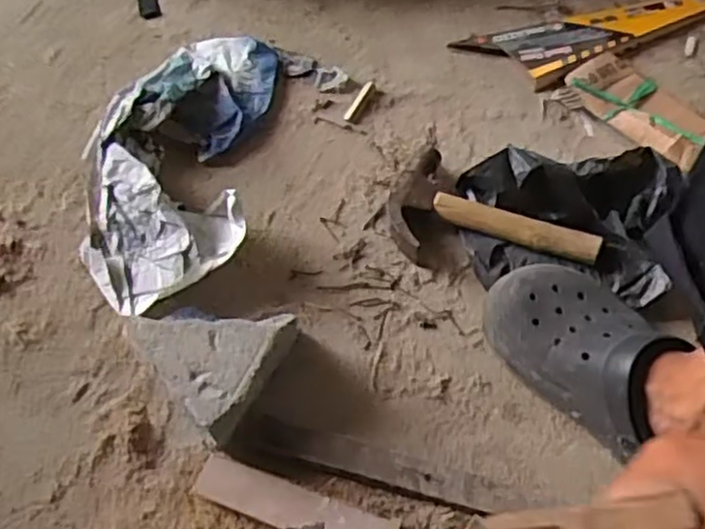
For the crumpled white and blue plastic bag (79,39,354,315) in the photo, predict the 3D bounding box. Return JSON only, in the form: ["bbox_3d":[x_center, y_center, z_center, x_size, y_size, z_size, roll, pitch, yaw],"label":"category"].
[{"bbox_3d":[-0.178,-0.124,0.776,0.221,0.051,0.377,18,63,11],"label":"crumpled white and blue plastic bag"}]

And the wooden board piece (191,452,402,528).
[{"bbox_3d":[-0.050,0.207,0.605,0.176,0.017,0.039,17,63,11],"label":"wooden board piece"}]

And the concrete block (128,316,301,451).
[{"bbox_3d":[-0.124,0.099,0.638,0.146,0.071,0.127,-2,61,1],"label":"concrete block"}]

